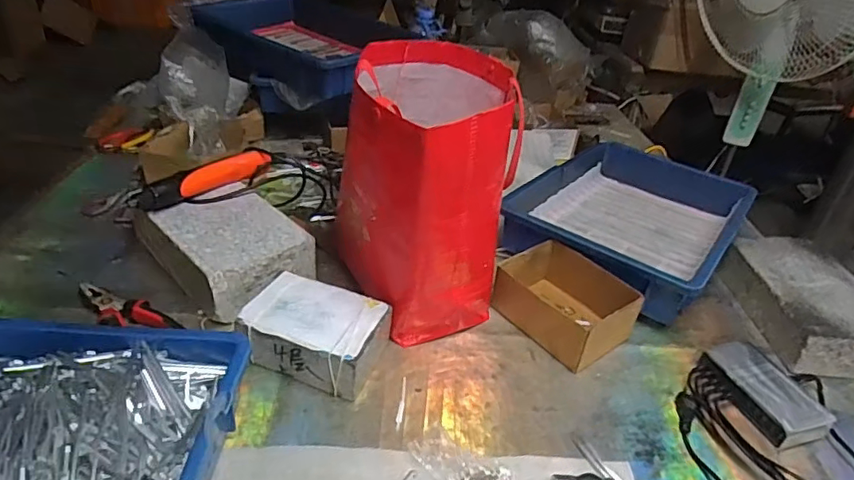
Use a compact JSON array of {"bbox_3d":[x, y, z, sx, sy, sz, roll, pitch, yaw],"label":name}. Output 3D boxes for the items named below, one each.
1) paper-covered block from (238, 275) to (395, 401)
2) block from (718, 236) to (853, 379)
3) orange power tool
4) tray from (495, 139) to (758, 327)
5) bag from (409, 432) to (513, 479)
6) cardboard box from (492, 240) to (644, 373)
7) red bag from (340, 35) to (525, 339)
[{"bbox_3d":[-0.127,0.106,0.631,0.149,0.066,0.108,14,34,12],"label":"paper-covered block"},{"bbox_3d":[0.532,0.086,0.768,0.146,0.060,0.240,4,33,-4],"label":"block"},{"bbox_3d":[-0.312,-0.089,0.766,0.044,0.037,0.192,27,38,28],"label":"orange power tool"},{"bbox_3d":[0.336,-0.042,0.899,0.296,0.075,0.425,27,38,28],"label":"tray"},{"bbox_3d":[0.033,0.213,0.519,0.093,0.029,0.056,24,37,25],"label":"bag"},{"bbox_3d":[0.177,0.079,0.709,0.118,0.071,0.160,-23,43,-37],"label":"cardboard box"},{"bbox_3d":[-0.007,-0.063,0.687,0.195,0.287,0.278,6,33,-1],"label":"red bag"}]

